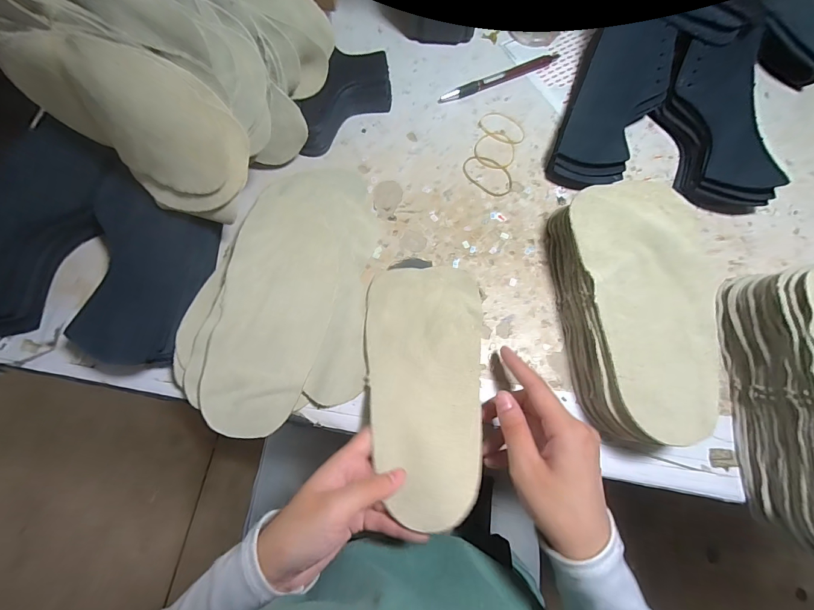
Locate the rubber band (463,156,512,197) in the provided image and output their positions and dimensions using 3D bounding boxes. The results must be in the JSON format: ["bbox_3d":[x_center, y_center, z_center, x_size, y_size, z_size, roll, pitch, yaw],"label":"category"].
[{"bbox_3d":[0.083,-0.134,0.377,0.056,0.004,0.036,39,77,11],"label":"rubber band"}]

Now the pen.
[{"bbox_3d":[0.105,-0.255,0.410,0.151,0.010,0.017,-25,75,-7],"label":"pen"}]

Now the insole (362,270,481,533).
[{"bbox_3d":[0.017,0.060,0.298,0.097,0.017,0.199,-1,62,0],"label":"insole"}]

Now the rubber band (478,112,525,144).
[{"bbox_3d":[0.102,-0.190,0.396,0.051,0.004,0.034,27,75,8],"label":"rubber band"}]

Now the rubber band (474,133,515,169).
[{"bbox_3d":[0.092,-0.163,0.387,0.042,0.004,0.045,13,73,4],"label":"rubber band"}]

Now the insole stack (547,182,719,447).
[{"bbox_3d":[0.189,0.002,0.309,0.101,0.052,0.206,-1,73,0],"label":"insole stack"}]

